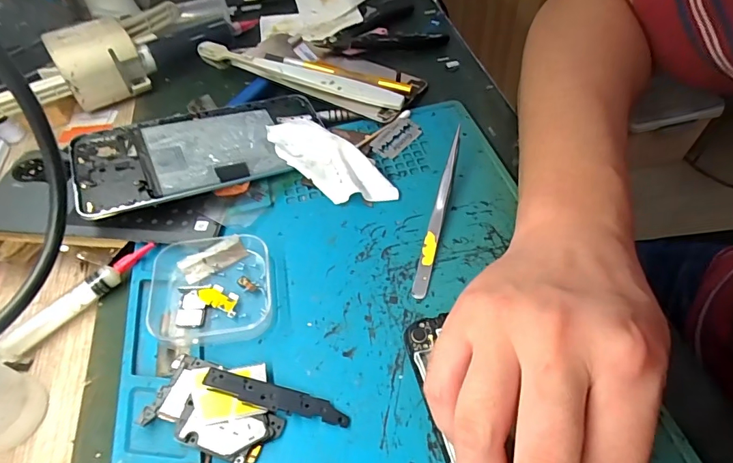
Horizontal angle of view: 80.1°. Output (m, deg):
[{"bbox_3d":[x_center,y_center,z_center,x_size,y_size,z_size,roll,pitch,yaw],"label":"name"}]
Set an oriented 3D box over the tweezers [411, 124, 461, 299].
[{"bbox_3d":[0.047,-0.018,0.278,0.009,0.010,0.132,11,54,13],"label":"tweezers"}]

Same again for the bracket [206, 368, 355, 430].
[{"bbox_3d":[-0.043,0.080,0.210,0.071,0.004,0.012,13,47,3],"label":"bracket"}]

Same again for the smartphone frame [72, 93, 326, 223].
[{"bbox_3d":[-0.111,-0.059,0.303,0.165,0.008,0.076,-18,56,-20],"label":"smartphone frame"}]

